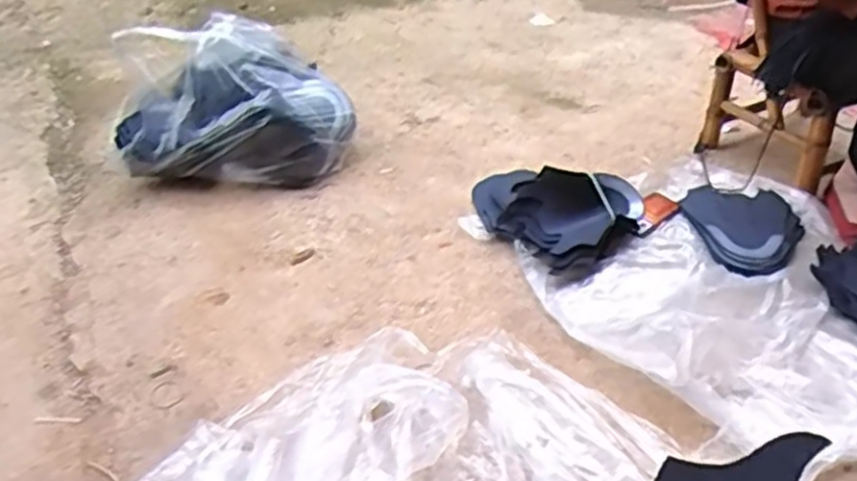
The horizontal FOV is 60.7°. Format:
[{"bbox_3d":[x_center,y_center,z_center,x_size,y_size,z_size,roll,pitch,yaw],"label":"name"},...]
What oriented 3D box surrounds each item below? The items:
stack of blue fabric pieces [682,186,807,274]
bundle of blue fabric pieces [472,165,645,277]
[{"bbox_3d":[0.642,-0.029,1.474,0.213,0.041,0.298,-5,40,0],"label":"stack of blue fabric pieces"},{"bbox_3d":[0.255,-0.087,1.476,0.267,0.109,0.327,-26,51,-26],"label":"bundle of blue fabric pieces"}]

